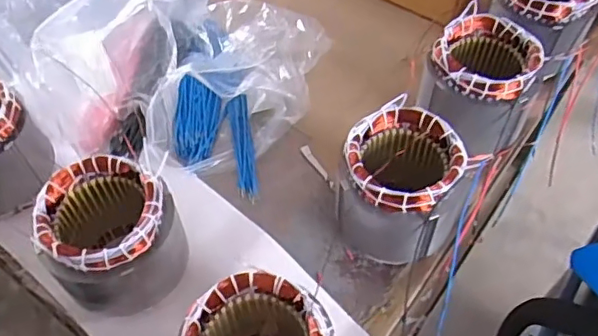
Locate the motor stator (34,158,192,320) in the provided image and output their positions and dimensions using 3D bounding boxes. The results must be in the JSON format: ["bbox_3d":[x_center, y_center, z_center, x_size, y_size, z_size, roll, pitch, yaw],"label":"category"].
[{"bbox_3d":[-0.213,0.085,0.662,0.141,0.140,0.140,-1,55,1],"label":"motor stator"}]

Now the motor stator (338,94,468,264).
[{"bbox_3d":[0.122,0.026,0.714,0.143,0.162,0.148,8,56,7],"label":"motor stator"}]

